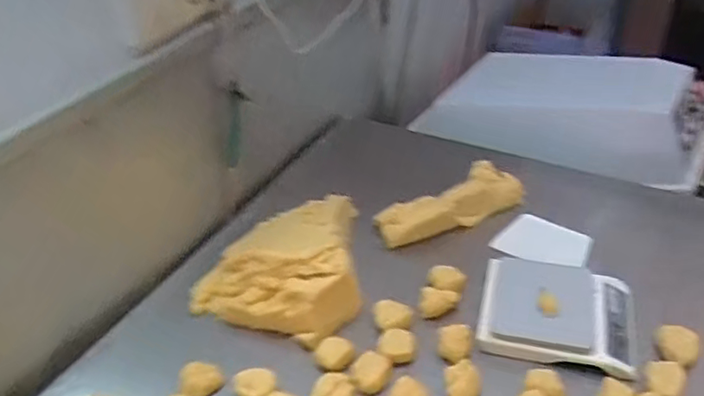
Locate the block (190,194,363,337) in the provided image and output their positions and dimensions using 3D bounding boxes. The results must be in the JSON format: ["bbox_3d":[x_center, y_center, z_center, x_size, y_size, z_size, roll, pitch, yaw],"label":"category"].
[{"bbox_3d":[-0.115,0.077,0.855,0.240,0.082,0.266,-6,38,0],"label":"block"}]

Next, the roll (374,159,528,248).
[{"bbox_3d":[0.161,0.001,0.944,0.246,0.066,0.077,-14,39,-10],"label":"roll"}]

